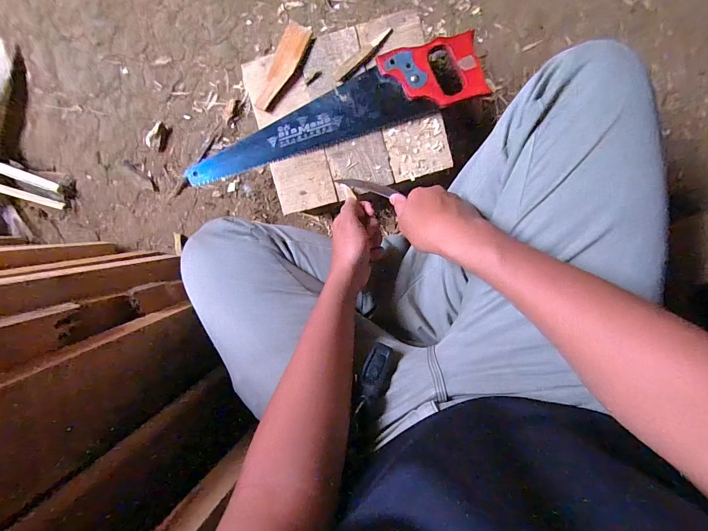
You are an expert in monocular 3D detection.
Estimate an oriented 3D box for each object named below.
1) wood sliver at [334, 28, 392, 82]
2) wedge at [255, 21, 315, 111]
[{"bbox_3d":[0.014,-0.300,0.482,0.100,0.005,0.016,-39,89,4],"label":"wood sliver"},{"bbox_3d":[-0.101,-0.287,0.495,0.042,0.011,0.127,28,94,3],"label":"wedge"}]

